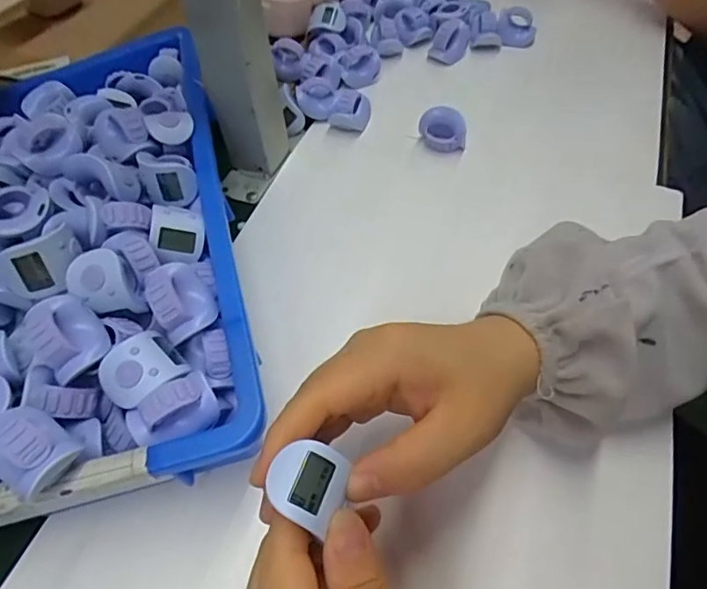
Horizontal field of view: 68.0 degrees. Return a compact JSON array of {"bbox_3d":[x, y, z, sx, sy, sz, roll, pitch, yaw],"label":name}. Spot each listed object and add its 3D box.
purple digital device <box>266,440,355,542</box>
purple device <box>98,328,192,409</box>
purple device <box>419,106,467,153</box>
[{"bbox_3d":[-0.018,0.074,0.205,0.027,0.014,0.030,34,55,-6],"label":"purple digital device"},{"bbox_3d":[-0.105,0.040,0.263,0.038,0.021,0.033,-39,61,-22],"label":"purple device"},{"bbox_3d":[0.074,-0.136,0.433,0.038,0.028,0.022,5,55,7],"label":"purple device"}]

